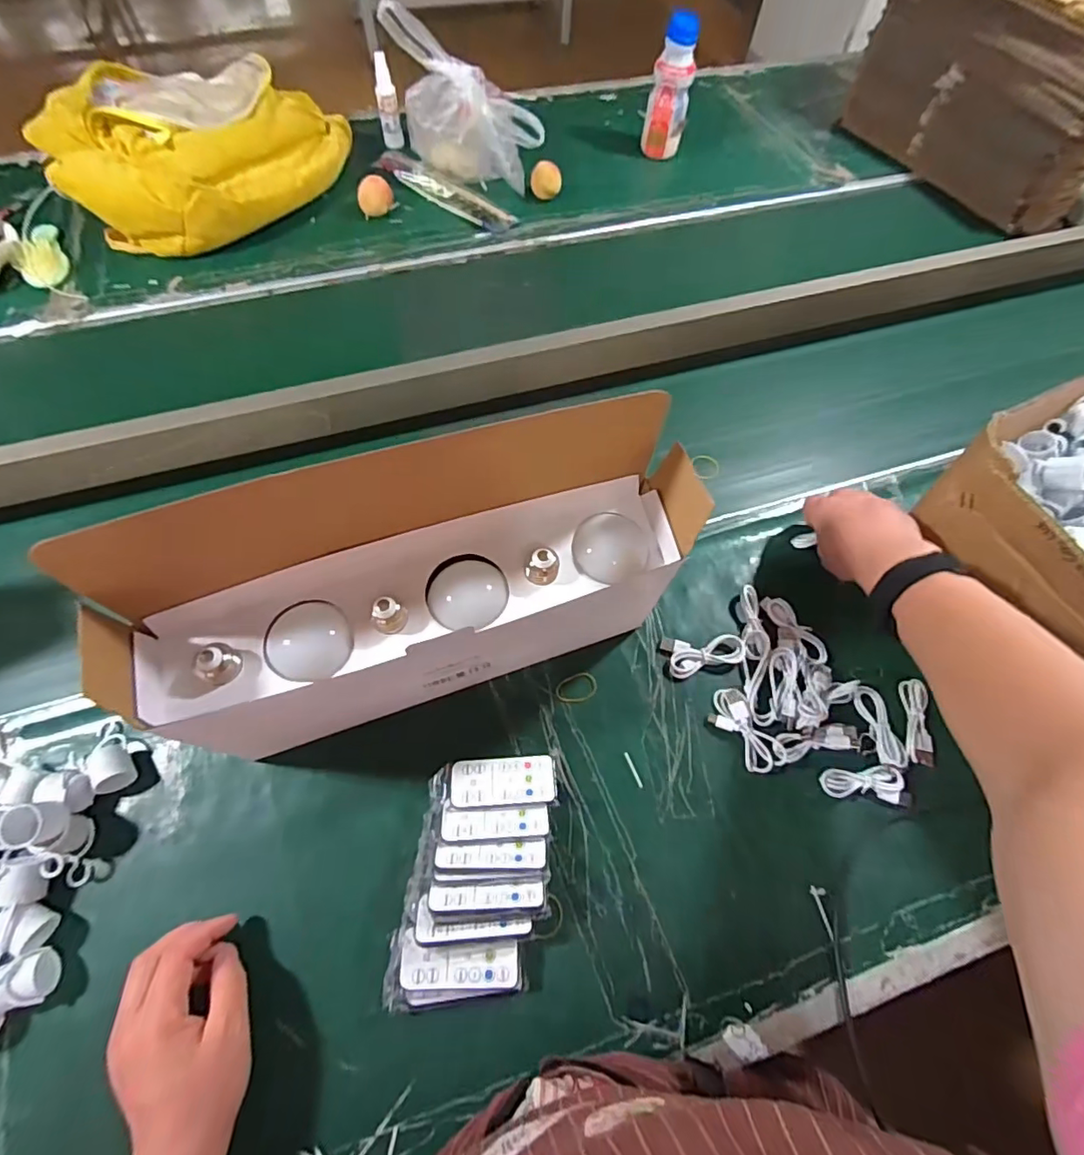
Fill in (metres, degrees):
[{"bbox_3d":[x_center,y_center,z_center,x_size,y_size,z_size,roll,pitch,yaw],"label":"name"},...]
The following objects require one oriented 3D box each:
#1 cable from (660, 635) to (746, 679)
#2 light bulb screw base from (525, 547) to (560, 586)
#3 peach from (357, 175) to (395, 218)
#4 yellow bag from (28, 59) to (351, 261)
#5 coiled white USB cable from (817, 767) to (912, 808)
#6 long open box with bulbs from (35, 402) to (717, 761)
[{"bbox_3d":[0.153,0.074,0.516,0.077,0.009,0.038,0,63,-2],"label":"cable"},{"bbox_3d":[0.002,-0.008,0.399,0.024,0.024,0.018,-37,71,-19],"label":"light bulb screw base"},{"bbox_3d":[-0.240,-0.547,0.797,0.046,0.042,0.048,-3,64,-5],"label":"peach"},{"bbox_3d":[-0.506,-0.636,0.798,0.383,0.105,0.379,-40,72,-20],"label":"yellow bag"},{"bbox_3d":[0.276,0.176,0.470,0.077,0.013,0.029,5,63,0],"label":"coiled white USB cable"},{"bbox_3d":[-0.083,0.017,0.431,0.382,0.199,0.118,-14,64,-9],"label":"long open box with bulbs"}]

